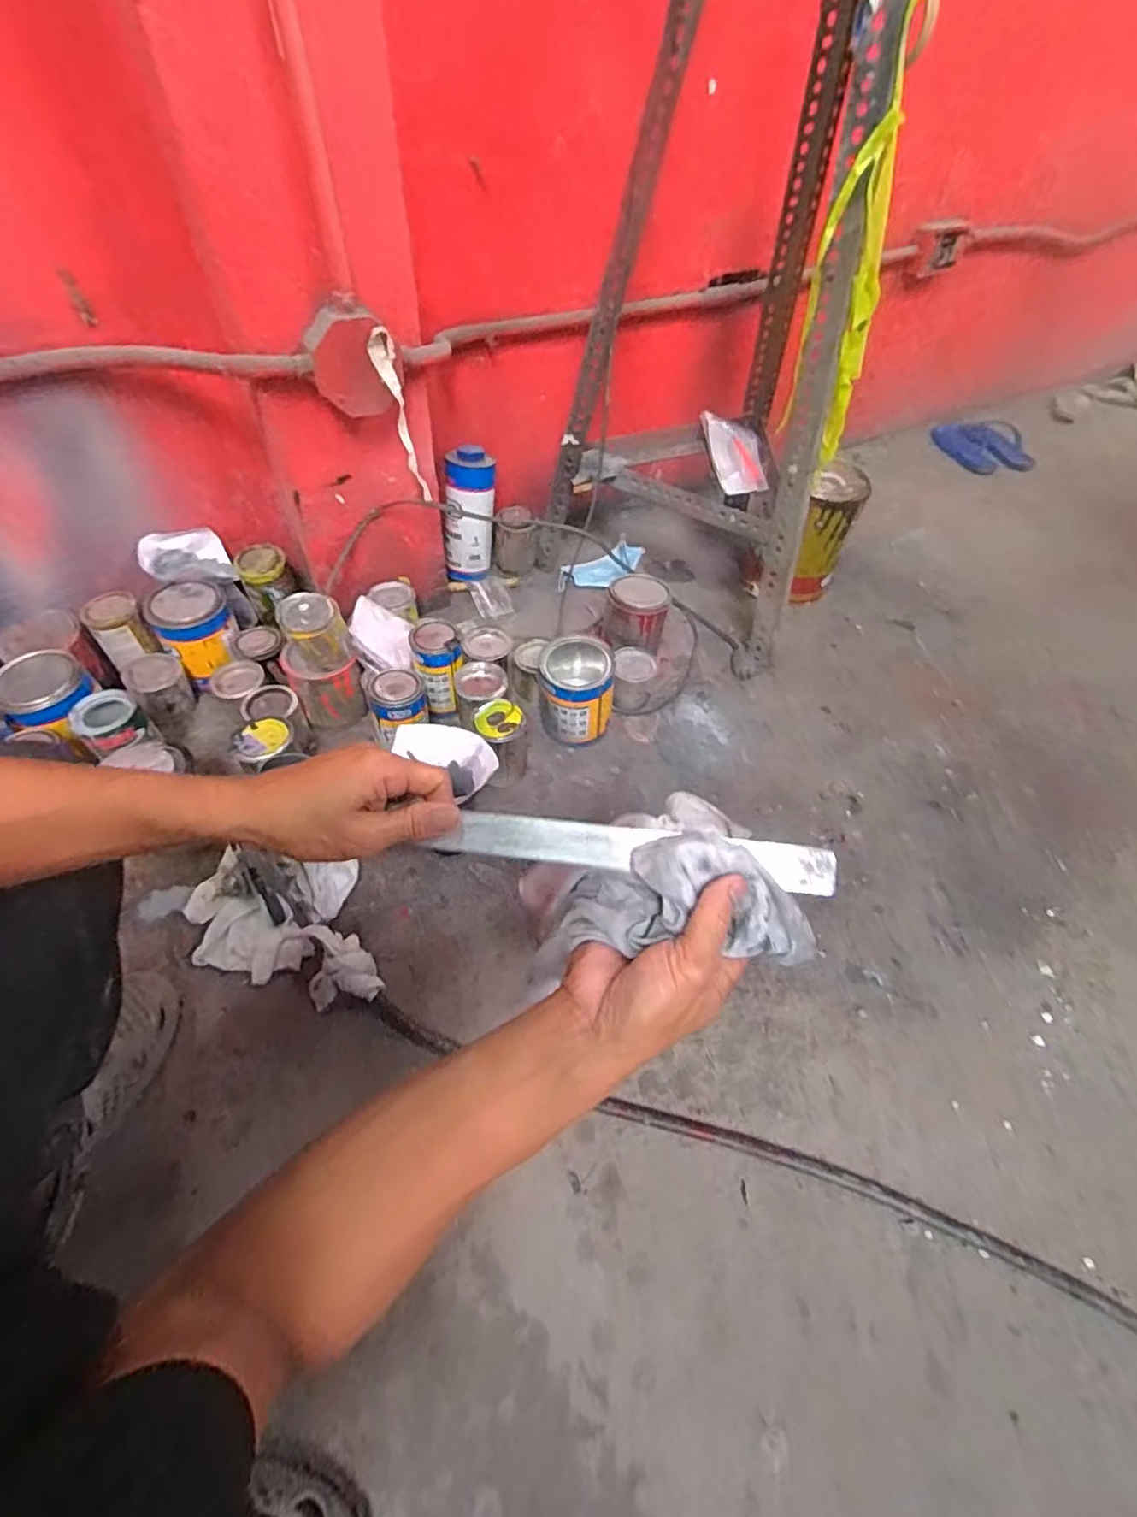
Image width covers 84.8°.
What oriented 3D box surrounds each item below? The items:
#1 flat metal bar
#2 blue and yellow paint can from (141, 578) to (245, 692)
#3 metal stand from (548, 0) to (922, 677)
[{"bbox_3d":[0.039,0.054,0.370,0.230,0.007,0.027,6,73,6],"label":"flat metal bar"},{"bbox_3d":[-0.527,-0.177,0.896,0.101,0.110,0.104,-30,58,-25],"label":"blue and yellow paint can"},{"bbox_3d":[0.255,-0.743,0.698,0.414,1.222,0.346,30,55,20],"label":"metal stand"}]

